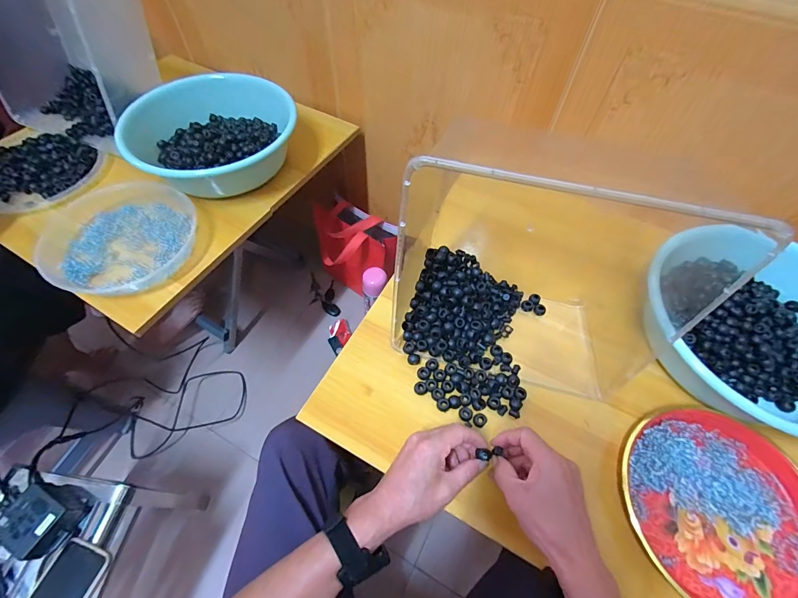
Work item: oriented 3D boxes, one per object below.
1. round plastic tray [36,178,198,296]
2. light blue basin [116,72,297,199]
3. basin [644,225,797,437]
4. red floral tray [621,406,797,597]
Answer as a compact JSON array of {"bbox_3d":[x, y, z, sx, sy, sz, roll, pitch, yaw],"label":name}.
[{"bbox_3d":[-0.464,-0.105,0.600,0.222,0.045,0.242,-12,60,-9],"label":"round plastic tray"},{"bbox_3d":[-0.342,-0.299,0.676,0.296,0.120,0.222,-13,60,-9],"label":"light blue basin"},{"bbox_3d":[0.497,0.035,0.495,0.273,0.104,0.292,1,59,-1],"label":"basin"},{"bbox_3d":[0.376,0.243,0.423,0.215,0.031,0.222,14,60,7],"label":"red floral tray"}]

